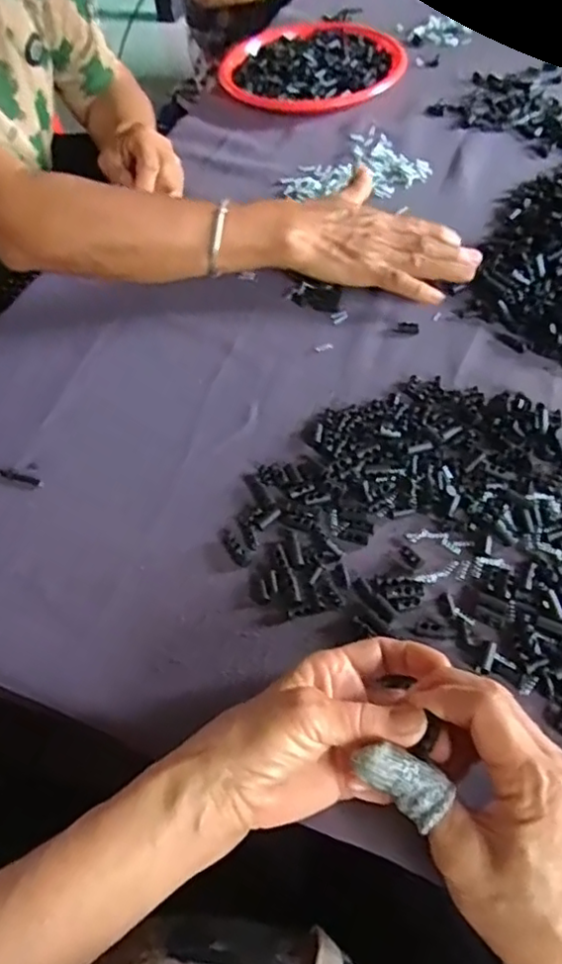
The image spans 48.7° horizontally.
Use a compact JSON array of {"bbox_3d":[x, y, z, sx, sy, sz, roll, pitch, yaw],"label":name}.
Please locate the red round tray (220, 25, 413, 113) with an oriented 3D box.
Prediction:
[{"bbox_3d":[0.041,-0.528,0.792,0.223,0.023,0.221,-2,54,3],"label":"red round tray"}]

